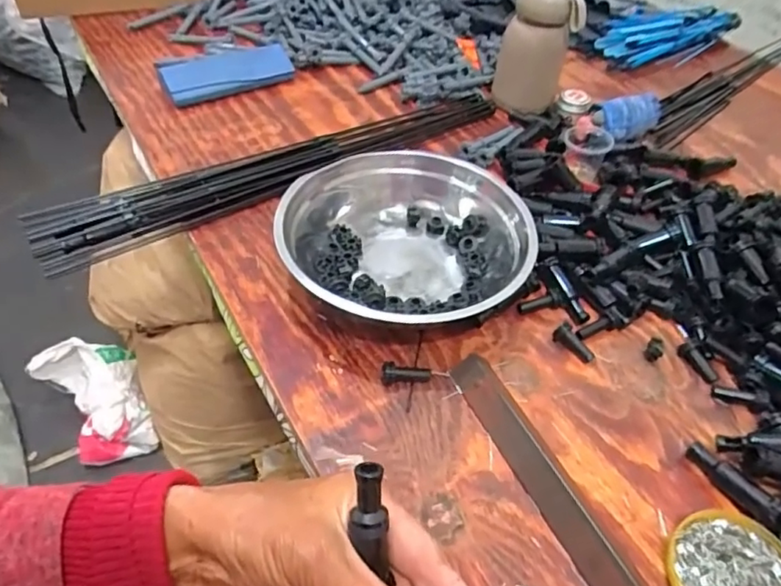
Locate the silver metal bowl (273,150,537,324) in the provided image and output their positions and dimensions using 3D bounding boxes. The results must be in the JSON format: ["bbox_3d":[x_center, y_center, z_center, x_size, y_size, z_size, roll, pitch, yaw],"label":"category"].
[{"bbox_3d":[0.013,-0.042,0.522,0.209,0.062,0.210,3,47,-3],"label":"silver metal bowl"}]

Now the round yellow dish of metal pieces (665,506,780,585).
[{"bbox_3d":[0.223,0.182,0.372,0.085,0.006,0.081,3,47,-3],"label":"round yellow dish of metal pieces"}]

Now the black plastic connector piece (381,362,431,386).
[{"bbox_3d":[0.012,0.064,0.459,0.039,0.016,0.012,1,47,-4],"label":"black plastic connector piece"}]

